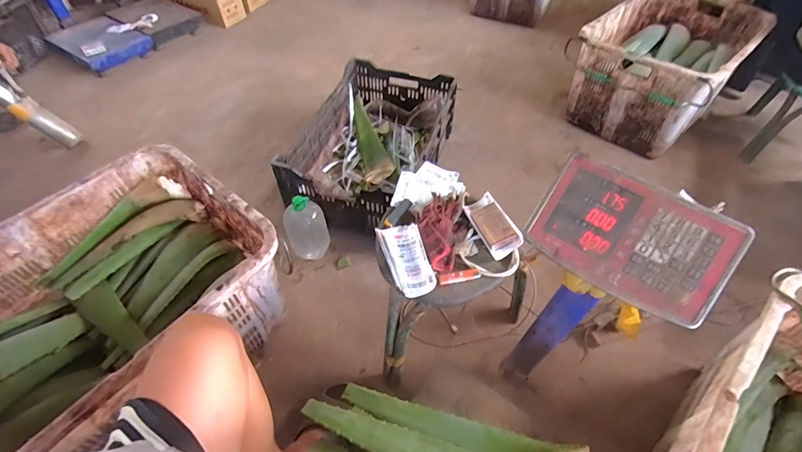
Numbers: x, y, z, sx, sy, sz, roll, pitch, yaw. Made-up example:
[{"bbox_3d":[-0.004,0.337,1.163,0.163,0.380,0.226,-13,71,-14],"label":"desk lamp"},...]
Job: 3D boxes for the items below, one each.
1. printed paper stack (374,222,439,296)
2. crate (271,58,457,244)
[{"bbox_3d":[0.009,0.062,0.798,0.079,0.033,0.156,-15,51,-11],"label":"printed paper stack"},{"bbox_3d":[-0.084,-0.262,1.371,0.397,0.225,0.619,14,52,13],"label":"crate"}]

